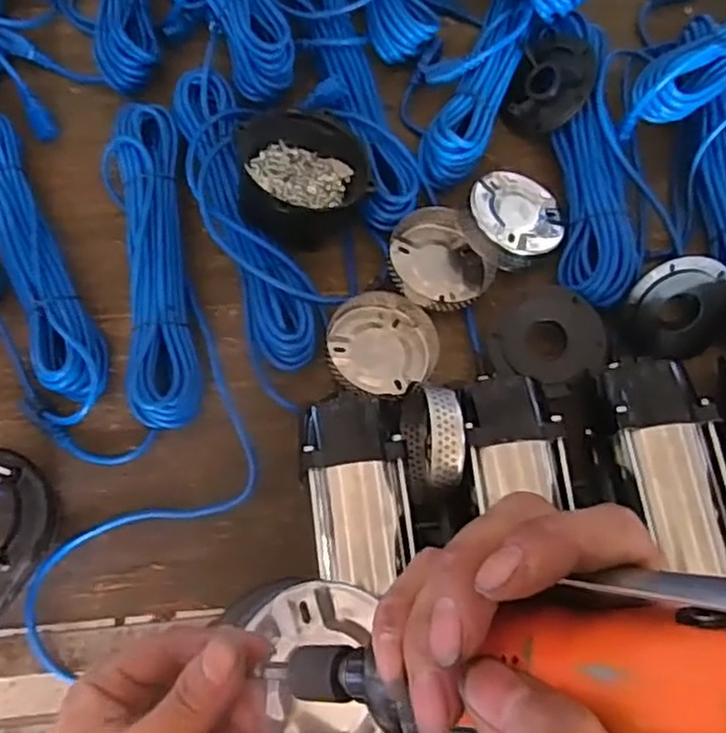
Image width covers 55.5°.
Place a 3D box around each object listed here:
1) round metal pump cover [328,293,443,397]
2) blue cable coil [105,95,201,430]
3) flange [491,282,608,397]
[{"bbox_3d":[0.020,-0.024,0.672,0.104,0.026,0.107,-1,72,2],"label":"round metal pump cover"},{"bbox_3d":[-0.212,-0.107,0.701,0.082,0.062,0.352,-11,72,-2],"label":"blue cable coil"},{"bbox_3d":[0.175,-0.024,0.654,0.099,0.030,0.098,-1,72,2],"label":"flange"}]

